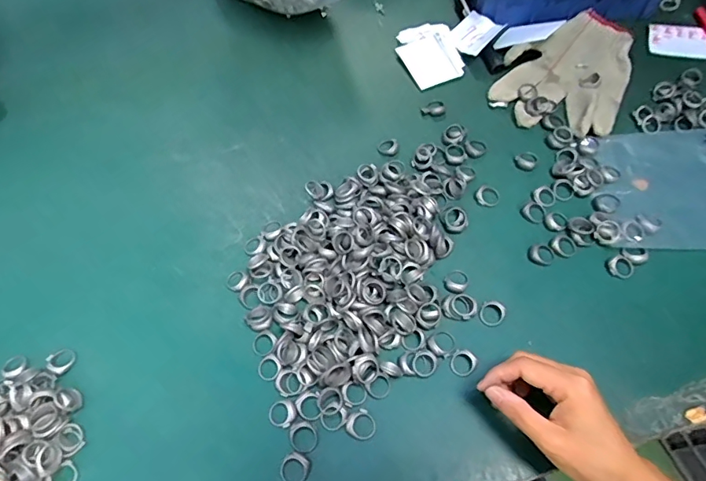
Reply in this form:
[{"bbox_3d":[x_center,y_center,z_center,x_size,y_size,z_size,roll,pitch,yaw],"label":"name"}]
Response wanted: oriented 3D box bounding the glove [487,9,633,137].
[{"bbox_3d":[0.259,-0.210,0.583,0.136,0.027,0.199,24,66,15],"label":"glove"}]

